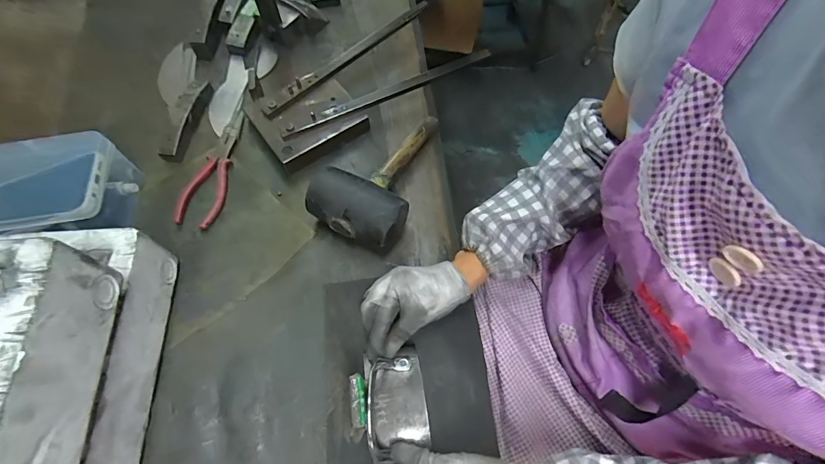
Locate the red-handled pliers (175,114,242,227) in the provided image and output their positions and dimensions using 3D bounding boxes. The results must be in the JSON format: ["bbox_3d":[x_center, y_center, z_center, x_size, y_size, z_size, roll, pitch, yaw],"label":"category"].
[{"bbox_3d":[-0.274,-0.092,0.543,0.050,0.014,0.185,5,64,0],"label":"red-handled pliers"}]

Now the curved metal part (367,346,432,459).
[{"bbox_3d":[-0.016,0.167,0.399,0.058,0.017,0.090,-5,64,-5],"label":"curved metal part"}]

